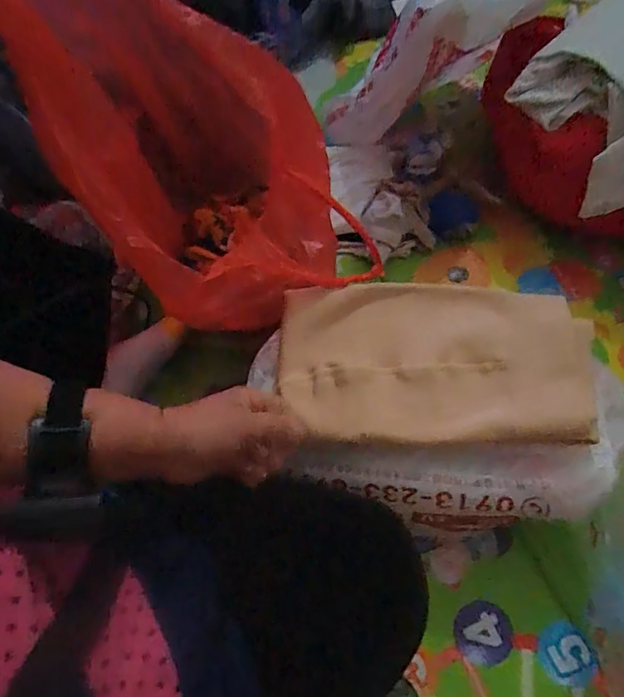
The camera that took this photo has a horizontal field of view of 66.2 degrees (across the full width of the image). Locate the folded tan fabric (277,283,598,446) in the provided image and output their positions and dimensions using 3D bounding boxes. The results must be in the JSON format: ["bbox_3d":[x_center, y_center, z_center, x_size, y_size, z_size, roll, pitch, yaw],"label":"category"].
[{"bbox_3d":[0.105,0.011,0.441,0.266,0.042,0.143,0,62,4],"label":"folded tan fabric"}]

